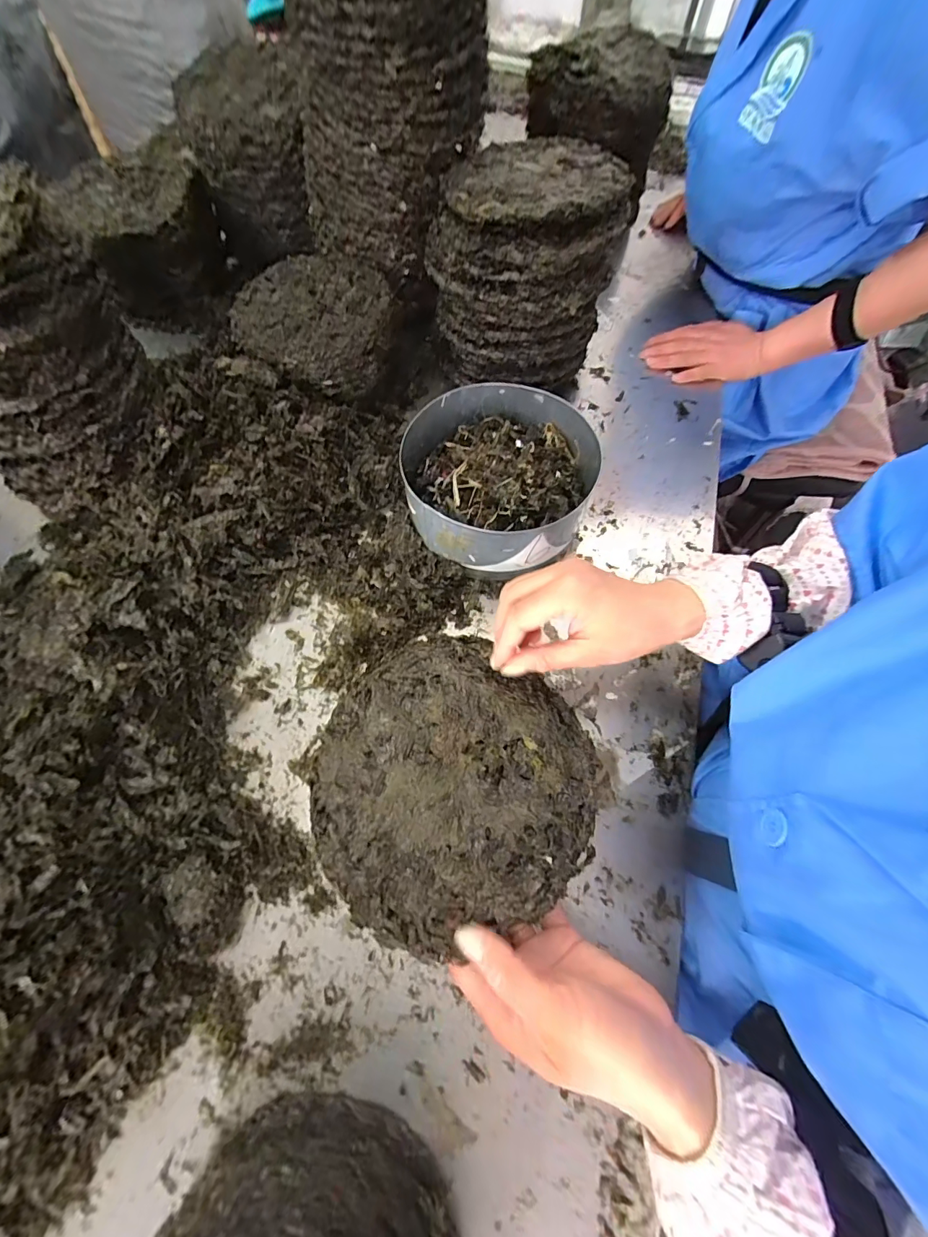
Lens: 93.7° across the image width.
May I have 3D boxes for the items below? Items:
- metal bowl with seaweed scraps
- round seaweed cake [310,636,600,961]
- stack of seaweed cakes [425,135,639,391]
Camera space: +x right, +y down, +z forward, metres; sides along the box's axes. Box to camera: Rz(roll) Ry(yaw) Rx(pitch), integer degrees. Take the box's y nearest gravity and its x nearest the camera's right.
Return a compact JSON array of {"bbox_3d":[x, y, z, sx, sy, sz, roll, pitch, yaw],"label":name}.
[{"bbox_3d":[0.032,-0.155,0.480,0.189,0.090,0.206,0,65,-1],"label":"metal bowl with seaweed scraps"},{"bbox_3d":[-0.007,0.102,0.306,0.191,0.027,0.191,0,65,-1],"label":"round seaweed cake"},{"bbox_3d":[0.080,-0.426,0.552,0.190,0.194,0.237,26,68,11],"label":"stack of seaweed cakes"}]

